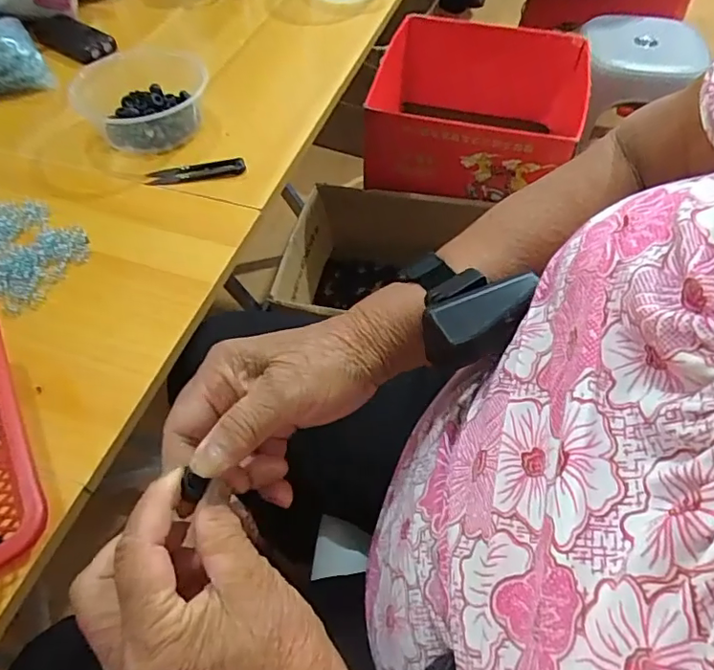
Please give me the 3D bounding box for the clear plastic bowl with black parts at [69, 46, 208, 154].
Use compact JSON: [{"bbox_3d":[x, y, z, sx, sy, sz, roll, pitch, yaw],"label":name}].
[{"bbox_3d":[-0.228,-0.255,0.586,0.138,0.066,0.120,-16,55,-10],"label":"clear plastic bowl with black parts"}]

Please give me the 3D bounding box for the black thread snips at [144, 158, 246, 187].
[{"bbox_3d":[-0.169,-0.170,0.563,0.102,0.008,0.025,-7,54,-4],"label":"black thread snips"}]

